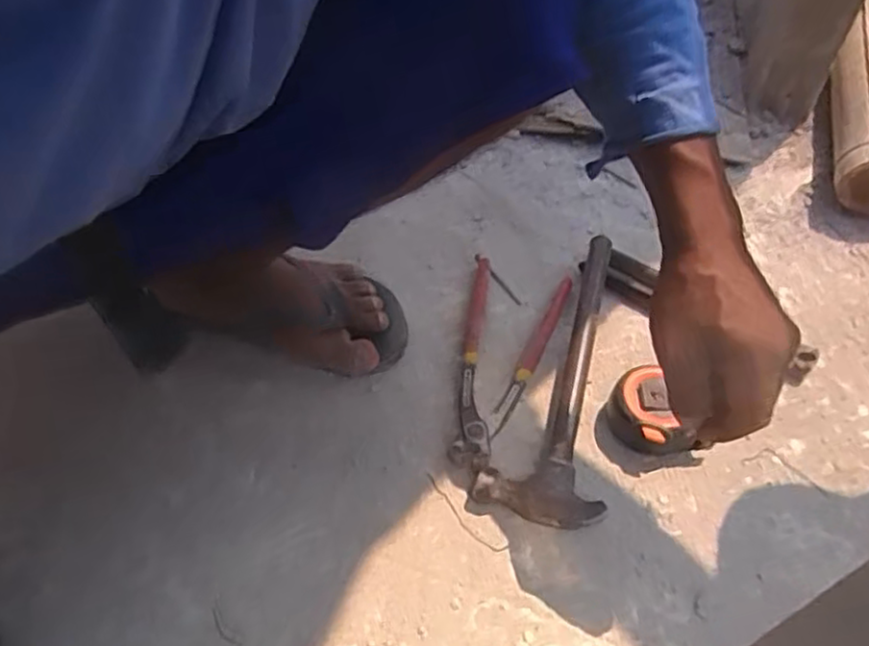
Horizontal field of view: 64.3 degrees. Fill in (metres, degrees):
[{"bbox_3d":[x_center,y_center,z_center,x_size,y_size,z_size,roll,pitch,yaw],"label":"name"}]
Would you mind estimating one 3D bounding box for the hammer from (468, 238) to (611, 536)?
[{"bbox_3d":[0.118,0.038,0.595,0.090,0.038,0.277,16,53,10],"label":"hammer"}]

